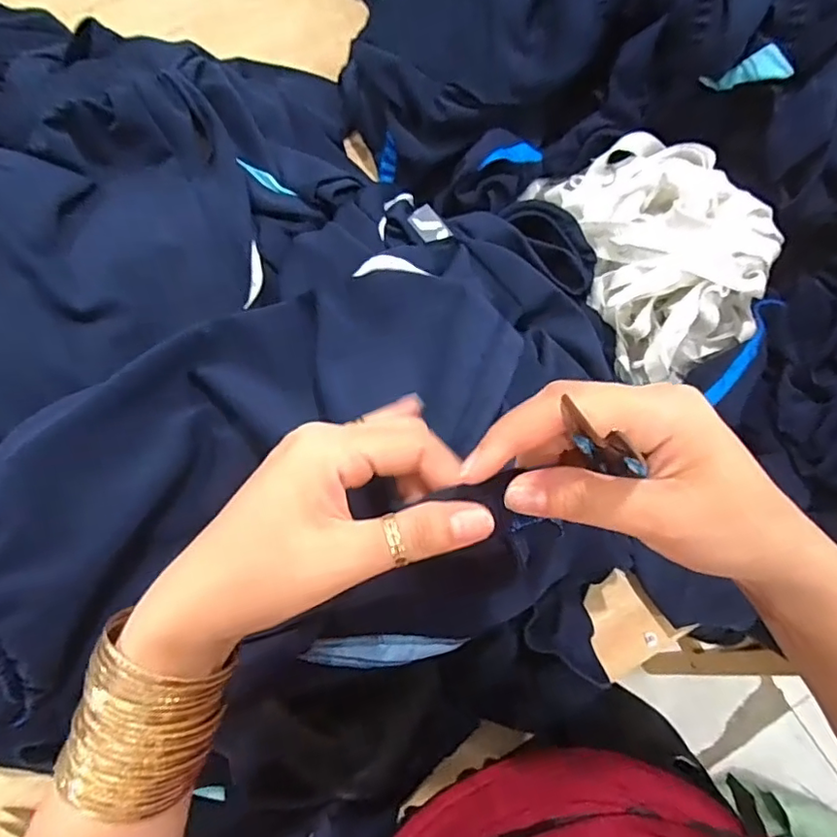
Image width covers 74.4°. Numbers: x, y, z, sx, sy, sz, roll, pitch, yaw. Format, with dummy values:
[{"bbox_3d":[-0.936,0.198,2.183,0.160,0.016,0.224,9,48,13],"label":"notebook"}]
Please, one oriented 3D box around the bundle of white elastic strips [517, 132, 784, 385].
[{"bbox_3d":[0.226,-0.158,0.510,0.151,0.094,0.214,-21,75,-4],"label":"bundle of white elastic strips"}]

